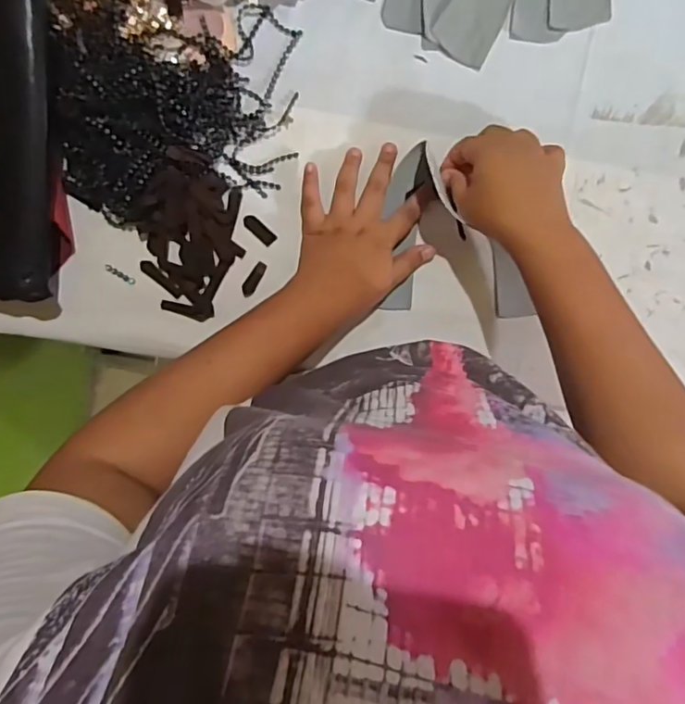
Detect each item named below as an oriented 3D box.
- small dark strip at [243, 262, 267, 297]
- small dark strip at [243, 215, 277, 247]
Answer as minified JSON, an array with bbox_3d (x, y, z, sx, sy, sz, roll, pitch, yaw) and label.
[{"bbox_3d":[-0.078,-0.063,0.475,0.011,0.004,0.032,29,95,-4],"label":"small dark strip"},{"bbox_3d":[-0.071,-0.105,0.469,0.031,0.004,0.012,41,95,-5],"label":"small dark strip"}]

